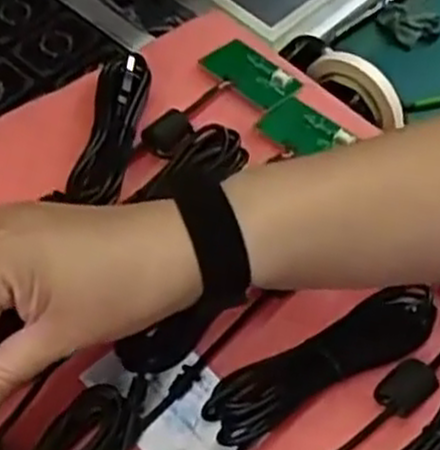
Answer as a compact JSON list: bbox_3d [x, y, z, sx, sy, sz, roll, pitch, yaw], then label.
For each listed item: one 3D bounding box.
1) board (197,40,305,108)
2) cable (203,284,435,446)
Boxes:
[{"bbox_3d":[0.024,-0.114,0.593,0.043,0.006,0.066,-36,70,-28],"label":"board"},{"bbox_3d":[0.061,0.080,0.456,0.148,0.018,0.036,-24,61,-17],"label":"cable"}]

